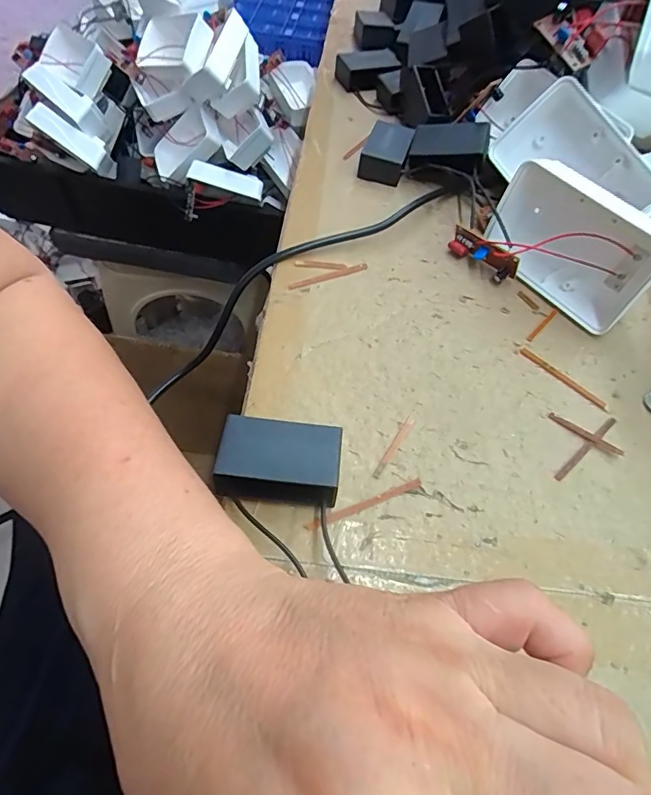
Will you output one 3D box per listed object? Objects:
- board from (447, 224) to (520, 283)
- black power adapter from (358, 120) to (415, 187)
[{"bbox_3d":[0.091,-0.083,0.278,0.008,0.017,0.043,-36,66,-26],"label":"board"},{"bbox_3d":[0.042,-0.171,0.331,0.030,0.020,0.053,14,55,4],"label":"black power adapter"}]

